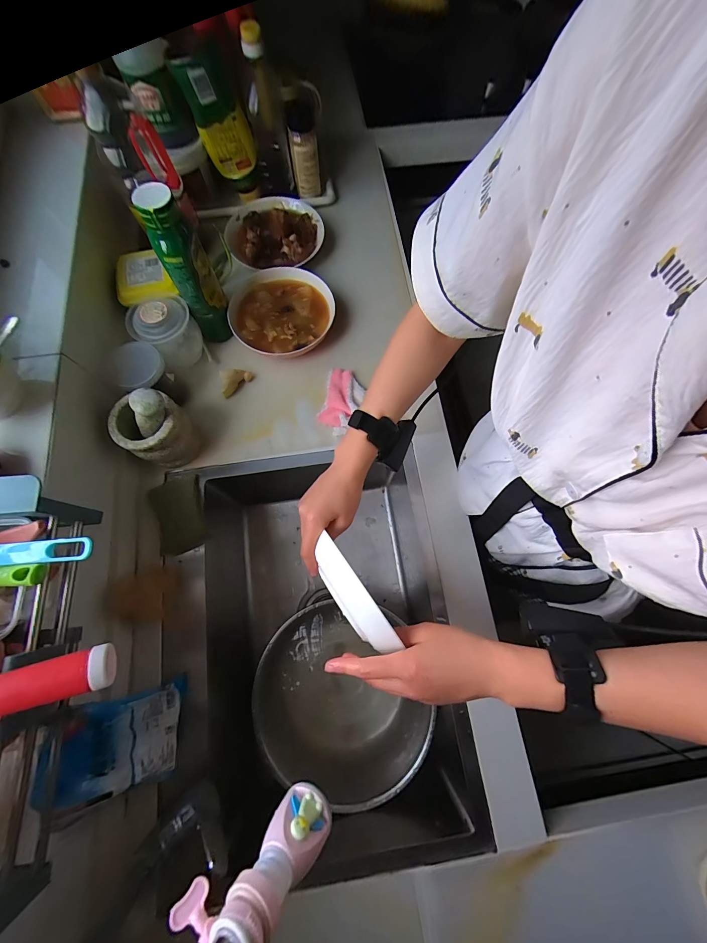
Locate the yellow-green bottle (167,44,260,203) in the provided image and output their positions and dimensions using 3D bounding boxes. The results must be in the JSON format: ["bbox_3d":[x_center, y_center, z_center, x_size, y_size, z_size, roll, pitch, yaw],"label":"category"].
[{"bbox_3d":[-0.251,-0.645,0.638,0.100,0.237,0.071,-7,72,-3],"label":"yellow-green bottle"}]

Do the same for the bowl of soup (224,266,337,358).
[{"bbox_3d":[-0.142,-0.311,0.668,0.195,0.053,0.205,0,72,-1],"label":"bowl of soup"}]

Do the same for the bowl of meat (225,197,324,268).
[{"bbox_3d":[-0.173,-0.535,0.719,0.204,0.055,0.223,0,72,-1],"label":"bowl of meat"}]

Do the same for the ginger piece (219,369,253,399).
[{"bbox_3d":[-0.221,-0.169,0.626,0.058,0.035,0.042,-13,73,-5],"label":"ginger piece"}]

